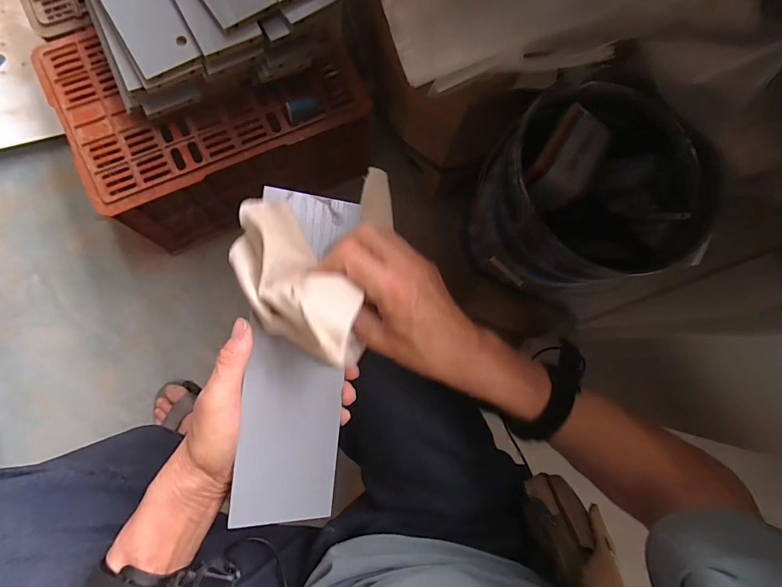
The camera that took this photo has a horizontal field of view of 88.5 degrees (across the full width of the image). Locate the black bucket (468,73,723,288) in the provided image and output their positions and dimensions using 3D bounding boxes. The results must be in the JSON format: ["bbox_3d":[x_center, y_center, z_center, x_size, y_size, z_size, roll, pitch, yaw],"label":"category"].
[{"bbox_3d":[0.306,-0.152,0.668,0.289,0.263,0.266,1,82,-5],"label":"black bucket"}]

